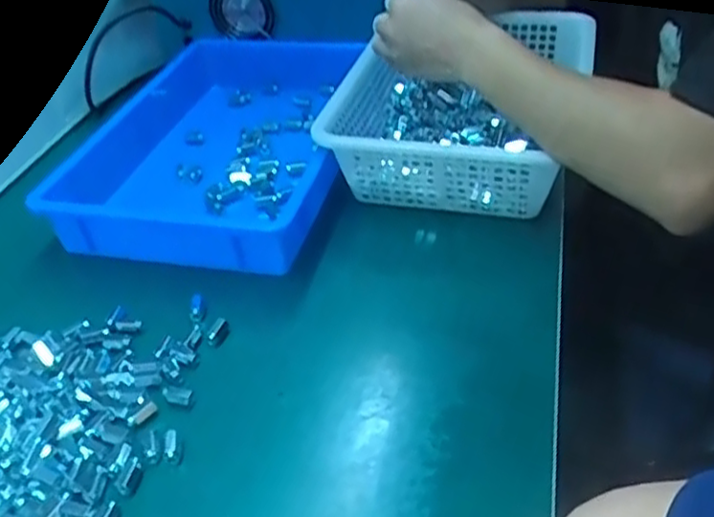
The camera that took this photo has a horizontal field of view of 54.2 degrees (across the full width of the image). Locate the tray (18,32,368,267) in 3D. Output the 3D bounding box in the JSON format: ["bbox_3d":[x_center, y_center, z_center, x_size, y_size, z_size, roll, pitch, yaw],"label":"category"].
[{"bbox_3d":[-0.119,-0.125,0.714,0.237,0.068,0.356,6,40,14],"label":"tray"}]

